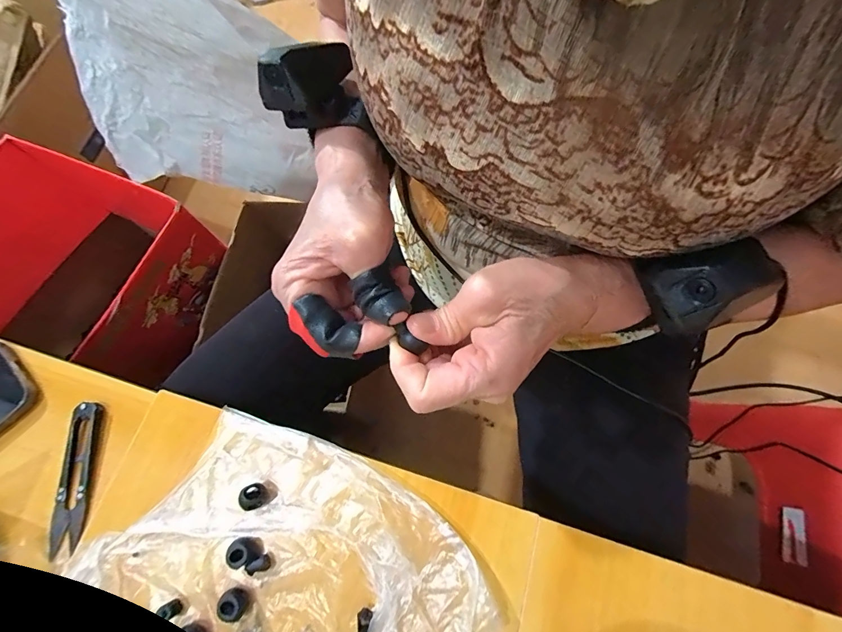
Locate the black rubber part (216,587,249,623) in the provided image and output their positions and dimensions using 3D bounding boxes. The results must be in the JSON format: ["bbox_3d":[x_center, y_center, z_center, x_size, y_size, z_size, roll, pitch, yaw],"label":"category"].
[{"bbox_3d":[-0.118,0.181,0.235,0.014,0.013,0.017,-26,69,-5],"label":"black rubber part"}]

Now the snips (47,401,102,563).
[{"bbox_3d":[-0.251,0.114,0.267,0.024,0.009,0.099,-9,68,2],"label":"snips"}]

